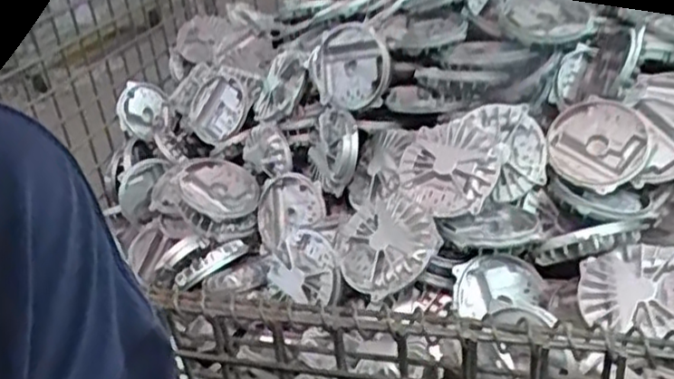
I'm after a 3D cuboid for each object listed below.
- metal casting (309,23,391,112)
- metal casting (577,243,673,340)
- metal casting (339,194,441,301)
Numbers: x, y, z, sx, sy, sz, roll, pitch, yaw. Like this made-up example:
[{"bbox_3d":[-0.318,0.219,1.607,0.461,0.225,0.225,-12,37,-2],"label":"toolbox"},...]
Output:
[{"bbox_3d":[0.013,-0.163,0.967,0.116,0.031,0.127,-28,61,24],"label":"metal casting"},{"bbox_3d":[0.276,0.094,0.648,0.104,0.024,0.094,-7,53,14],"label":"metal casting"},{"bbox_3d":[0.049,0.057,0.759,0.106,0.021,0.122,-50,38,-4],"label":"metal casting"}]

